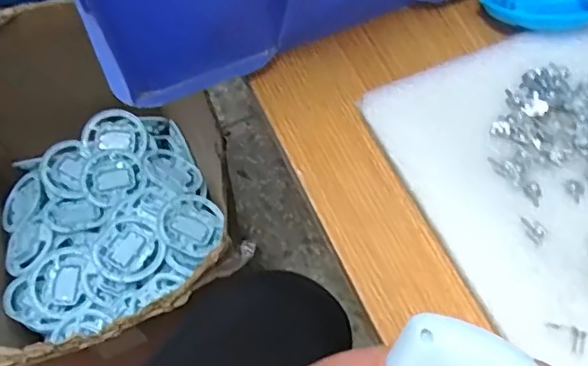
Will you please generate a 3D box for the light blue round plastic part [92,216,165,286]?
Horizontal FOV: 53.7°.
[{"bbox_3d":[-0.264,0.108,0.925,0.112,0.043,0.100,39,69,18],"label":"light blue round plastic part"}]

